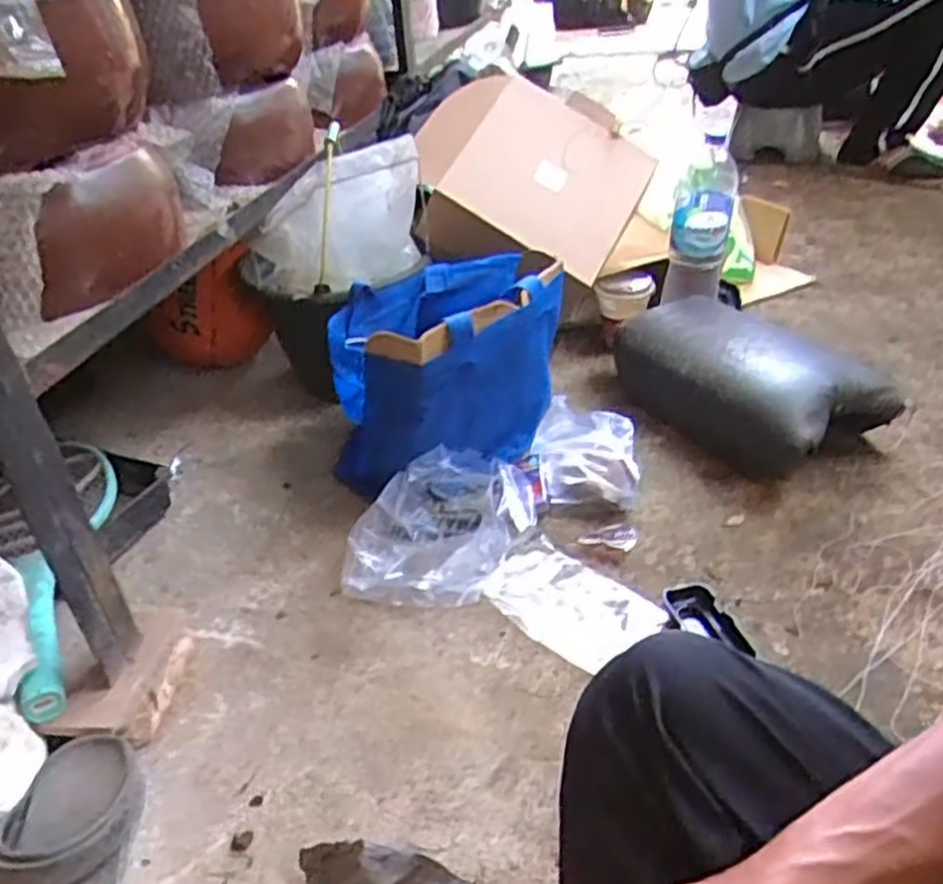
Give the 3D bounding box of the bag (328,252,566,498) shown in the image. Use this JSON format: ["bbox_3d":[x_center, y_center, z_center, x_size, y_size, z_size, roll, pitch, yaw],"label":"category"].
[{"bbox_3d":[-0.028,-0.095,0.984,0.275,0.206,0.244,-1,35,5],"label":"bag"}]

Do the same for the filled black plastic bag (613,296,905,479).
[{"bbox_3d":[0.385,-0.104,1.110,0.216,0.128,0.345,-21,38,-23],"label":"filled black plastic bag"}]

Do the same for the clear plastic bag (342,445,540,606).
[{"bbox_3d":[-0.032,0.091,0.902,0.207,0.075,0.183,0,35,6],"label":"clear plastic bag"}]

